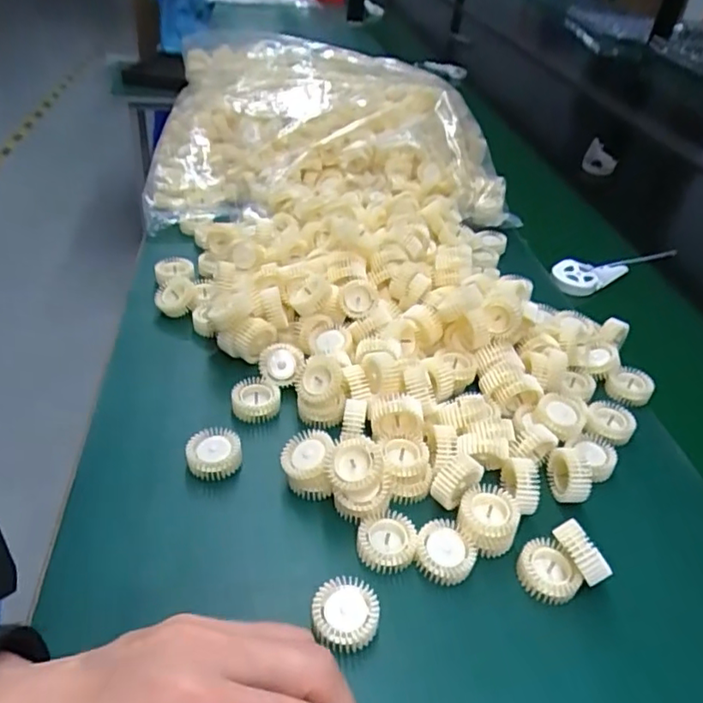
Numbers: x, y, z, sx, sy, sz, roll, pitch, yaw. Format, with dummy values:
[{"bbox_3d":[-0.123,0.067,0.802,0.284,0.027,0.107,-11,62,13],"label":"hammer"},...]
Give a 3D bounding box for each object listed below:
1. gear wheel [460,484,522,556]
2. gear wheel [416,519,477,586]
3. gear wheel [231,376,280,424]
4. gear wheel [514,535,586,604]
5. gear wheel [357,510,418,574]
[{"bbox_3d":[0.076,0.093,0.324,0.034,0.018,0.034,2,48,17],"label":"gear wheel"},{"bbox_3d":[0.050,0.108,0.313,0.030,0.018,0.029,4,38,-3],"label":"gear wheel"},{"bbox_3d":[-0.063,0.032,0.391,0.031,0.017,0.031,4,38,-3],"label":"gear wheel"},{"bbox_3d":[0.103,0.117,0.310,0.027,0.013,0.031,-26,47,-5],"label":"gear wheel"},{"bbox_3d":[0.019,0.103,0.316,0.031,0.016,0.029,4,38,-3],"label":"gear wheel"}]

